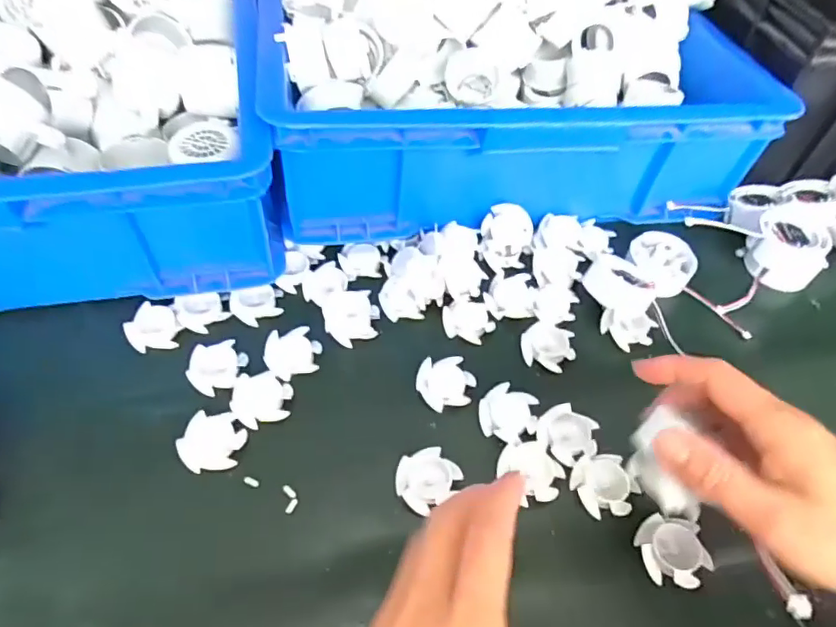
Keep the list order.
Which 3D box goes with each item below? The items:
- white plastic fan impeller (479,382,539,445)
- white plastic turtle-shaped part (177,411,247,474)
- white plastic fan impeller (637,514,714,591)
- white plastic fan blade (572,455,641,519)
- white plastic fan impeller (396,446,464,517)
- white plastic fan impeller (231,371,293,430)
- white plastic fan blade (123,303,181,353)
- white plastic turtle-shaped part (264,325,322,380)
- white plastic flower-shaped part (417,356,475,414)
[{"bbox_3d":[0.063,0.072,0.386,0.039,0.015,0.038,3,53,-4],"label":"white plastic fan impeller"},{"bbox_3d":[-0.135,0.084,0.362,0.037,0.010,0.040,12,53,3],"label":"white plastic turtle-shaped part"},{"bbox_3d":[0.153,0.142,0.330,0.038,0.015,0.038,3,53,-4],"label":"white plastic fan impeller"},{"bbox_3d":[0.120,0.111,0.355,0.037,0.010,0.040,-19,58,-18],"label":"white plastic fan blade"},{"bbox_3d":[0.005,0.107,0.355,0.038,0.015,0.035,3,53,-4],"label":"white plastic fan impeller"},{"bbox_3d":[-0.109,0.059,0.387,0.040,0.011,0.040,-8,55,-11],"label":"white plastic fan impeller"},{"bbox_3d":[-0.201,0.012,0.417,0.036,0.011,0.039,3,53,-4],"label":"white plastic fan blade"},{"bbox_3d":[-0.092,0.030,0.407,0.040,0.009,0.038,-5,54,-9],"label":"white plastic turtle-shaped part"},{"bbox_3d":[0.020,0.051,0.402,0.040,0.012,0.037,-13,56,-14],"label":"white plastic flower-shaped part"}]

